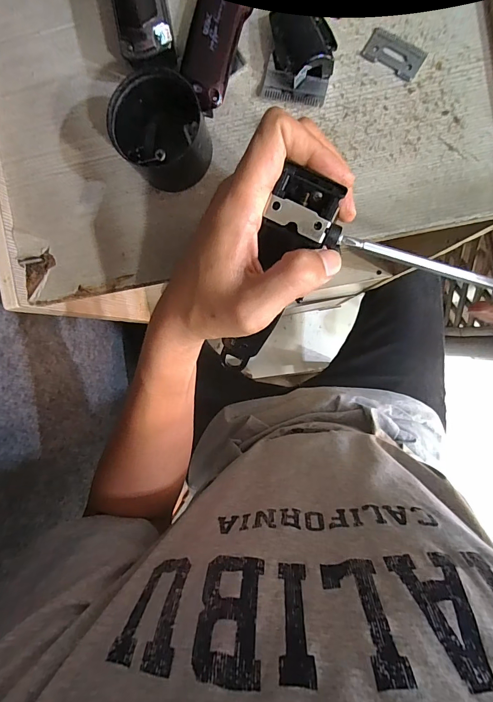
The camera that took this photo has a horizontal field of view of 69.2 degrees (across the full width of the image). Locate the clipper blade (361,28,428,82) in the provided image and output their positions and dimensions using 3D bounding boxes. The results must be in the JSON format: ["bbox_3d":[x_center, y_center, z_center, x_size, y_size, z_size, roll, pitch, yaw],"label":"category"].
[{"bbox_3d":[0.104,-0.209,0.251,0.041,0.004,0.022,33,94,4],"label":"clipper blade"}]

